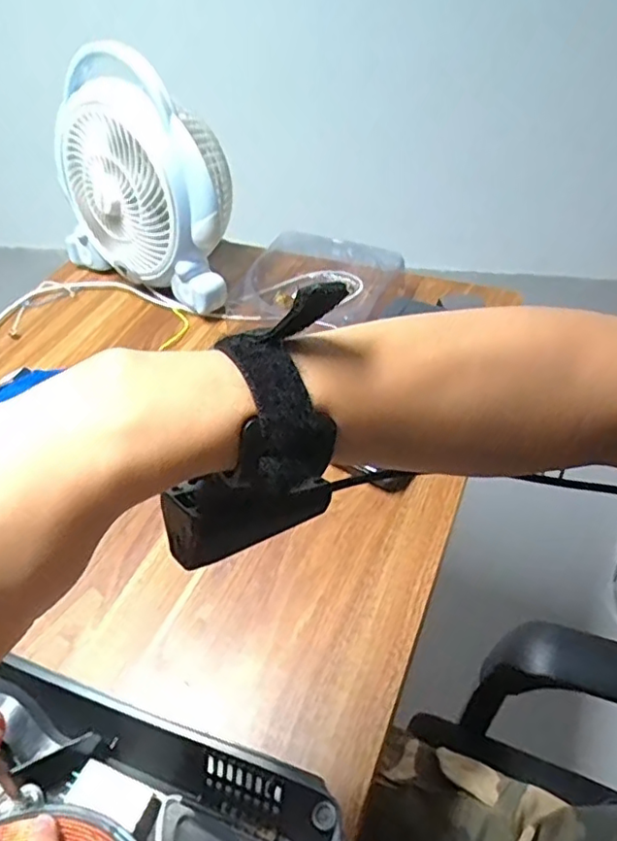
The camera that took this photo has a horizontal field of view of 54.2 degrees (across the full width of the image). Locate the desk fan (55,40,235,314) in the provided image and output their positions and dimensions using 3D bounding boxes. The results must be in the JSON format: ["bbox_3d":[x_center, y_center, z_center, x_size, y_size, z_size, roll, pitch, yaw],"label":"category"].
[{"bbox_3d":[-0.182,-0.281,0.696,0.252,0.226,0.132,24,52,26],"label":"desk fan"}]

